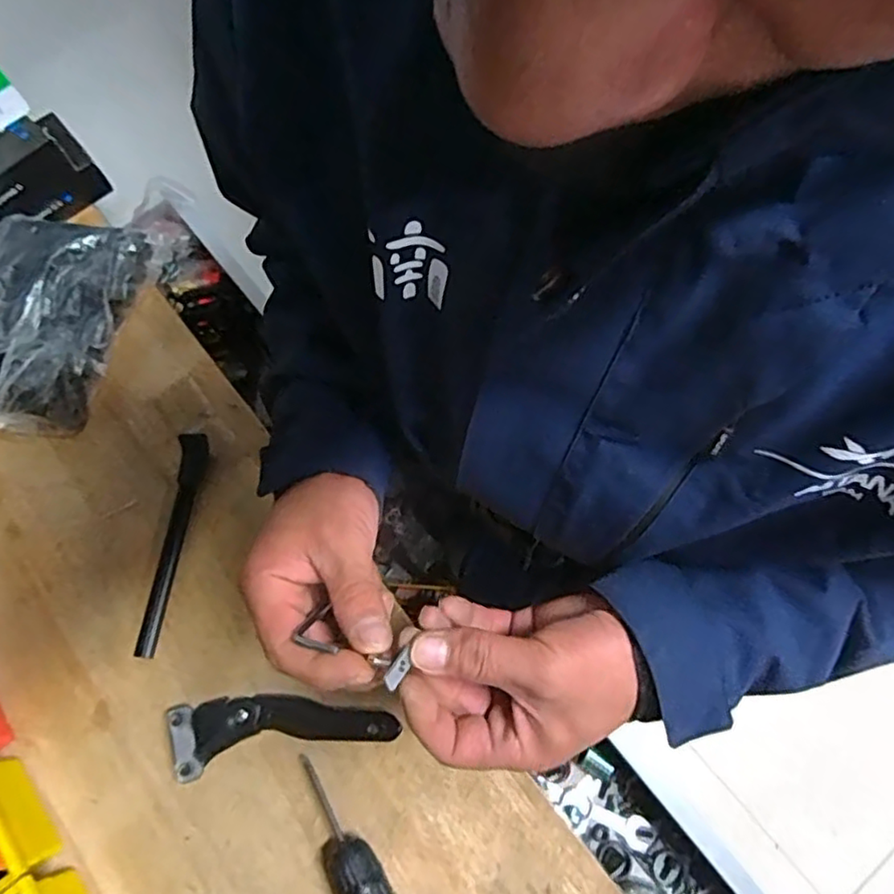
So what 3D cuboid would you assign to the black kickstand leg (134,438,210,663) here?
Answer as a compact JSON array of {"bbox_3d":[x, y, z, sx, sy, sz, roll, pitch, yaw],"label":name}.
[{"bbox_3d":[-0.270,0.091,0.613,0.024,0.017,0.214,8,73,3],"label":"black kickstand leg"}]

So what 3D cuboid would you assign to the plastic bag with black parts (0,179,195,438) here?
[{"bbox_3d":[-0.426,-0.149,0.678,0.162,0.064,0.288,19,74,7],"label":"plastic bag with black parts"}]

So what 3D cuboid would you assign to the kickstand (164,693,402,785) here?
[{"bbox_3d":[-0.142,0.237,0.540,0.192,0.033,0.058,-11,72,-3],"label":"kickstand"}]

